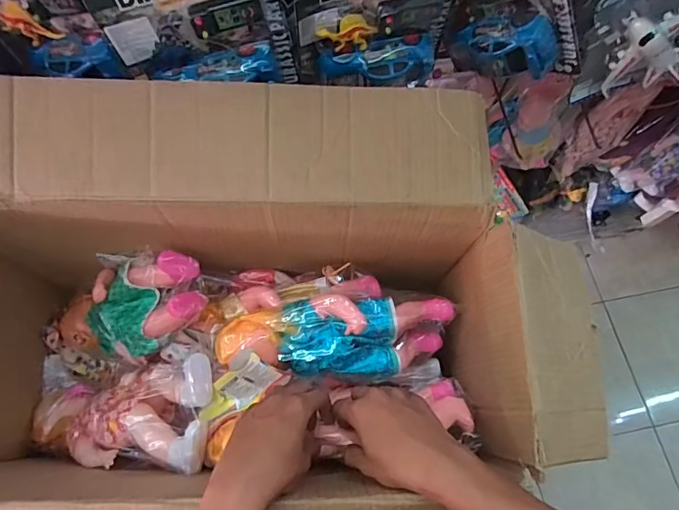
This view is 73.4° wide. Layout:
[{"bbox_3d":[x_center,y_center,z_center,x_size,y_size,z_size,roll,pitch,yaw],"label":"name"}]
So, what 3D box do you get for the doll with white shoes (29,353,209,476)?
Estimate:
[{"bbox_3d":[-0.288,0.217,0.623,0.295,0.084,0.137,-13,67,23],"label":"doll with white shoes"}]

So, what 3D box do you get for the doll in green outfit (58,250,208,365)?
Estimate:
[{"bbox_3d":[-0.324,0.084,0.667,0.298,0.078,0.139,-19,66,30],"label":"doll in green outfit"}]

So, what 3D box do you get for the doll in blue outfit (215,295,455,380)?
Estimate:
[{"bbox_3d":[-0.007,0.115,0.629,0.317,0.090,0.110,0,69,-2],"label":"doll in blue outfit"}]

